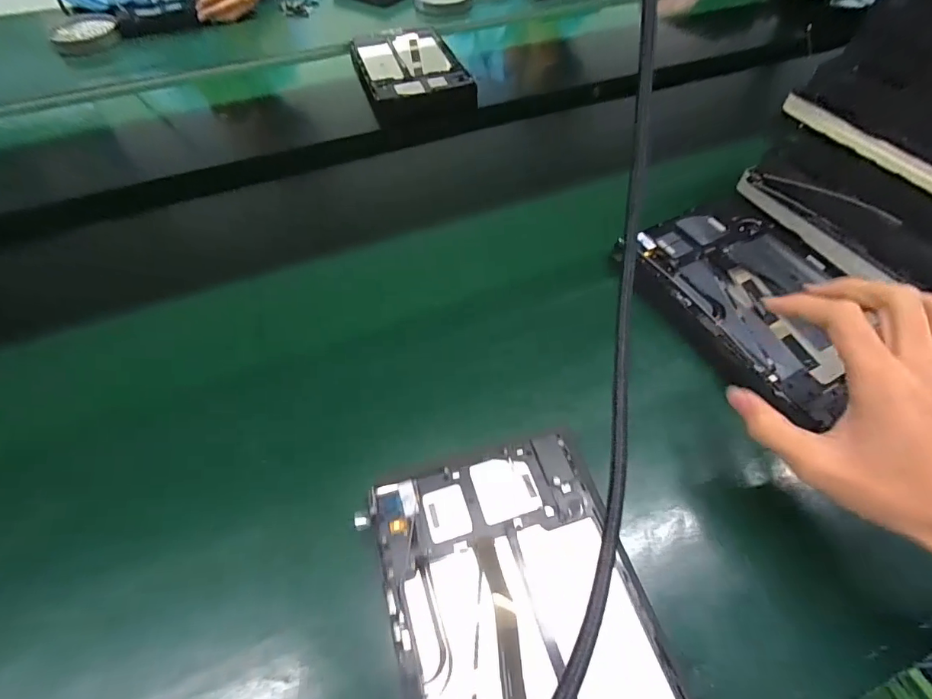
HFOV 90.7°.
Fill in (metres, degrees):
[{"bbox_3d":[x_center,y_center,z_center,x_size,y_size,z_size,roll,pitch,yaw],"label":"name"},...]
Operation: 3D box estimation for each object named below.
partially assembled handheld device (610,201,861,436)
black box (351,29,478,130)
[{"bbox_3d":[0.276,-0.053,0.440,0.178,0.021,0.229,-25,58,-16],"label":"partially assembled handheld device"},{"bbox_3d":[-0.089,-0.441,0.747,0.157,0.051,0.230,-15,56,-10],"label":"black box"}]

